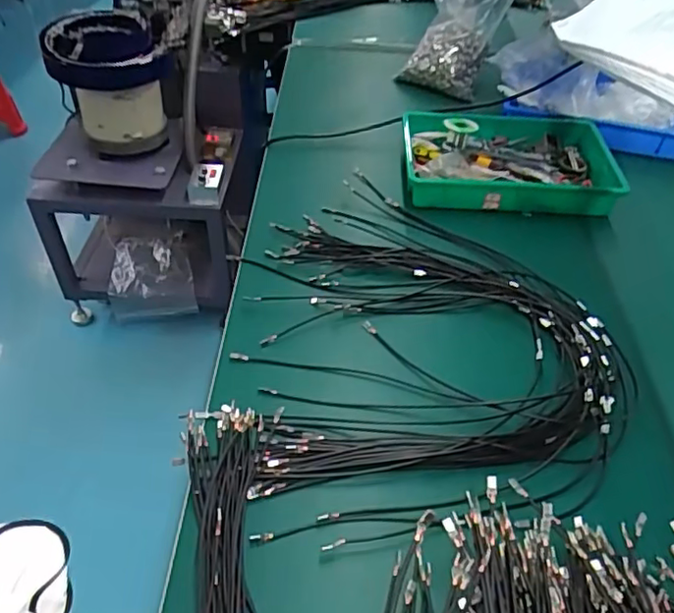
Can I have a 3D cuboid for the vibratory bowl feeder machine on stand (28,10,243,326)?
[{"bbox_3d":[-0.525,-0.380,1.674,0.486,0.742,0.432,1,44,-1],"label":"vibratory bowl feeder machine on stand"}]

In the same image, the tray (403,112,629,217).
[{"bbox_3d":[0.313,-0.271,1.122,0.381,0.071,0.241,4,44,2],"label":"tray"}]

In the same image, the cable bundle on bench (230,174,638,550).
[{"bbox_3d":[0.110,0.011,0.846,0.475,0.030,0.603,-8,45,-9],"label":"cable bundle on bench"}]

